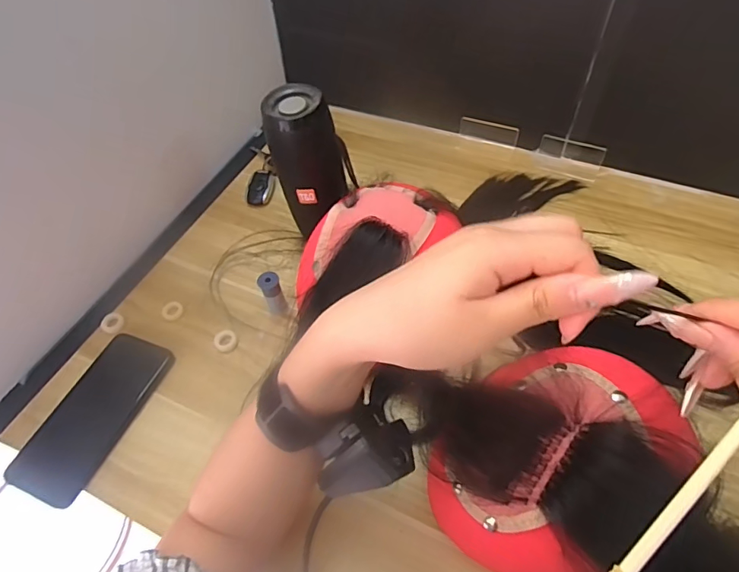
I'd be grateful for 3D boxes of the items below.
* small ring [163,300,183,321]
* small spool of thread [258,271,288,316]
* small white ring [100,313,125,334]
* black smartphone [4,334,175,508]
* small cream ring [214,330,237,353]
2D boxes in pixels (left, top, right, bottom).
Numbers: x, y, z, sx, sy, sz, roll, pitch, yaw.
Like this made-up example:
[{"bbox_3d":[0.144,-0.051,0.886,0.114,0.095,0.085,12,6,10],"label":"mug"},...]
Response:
[{"bbox_3d":[-0.218,0.027,0.515,0.021,0.005,0.024,-1,53,4],"label":"small ring"},{"bbox_3d":[-0.101,0.009,0.491,0.021,0.052,0.023,-2,53,3],"label":"small spool of thread"},{"bbox_3d":[-0.283,0.041,0.512,0.026,0.004,0.024,-2,53,3],"label":"small white ring"},{"bbox_3d":[-0.266,0.122,0.449,0.076,0.010,0.160,16,56,16],"label":"black smartphone"},{"bbox_3d":[-0.152,0.057,0.489,0.023,0.005,0.025,-2,53,3],"label":"small cream ring"}]

